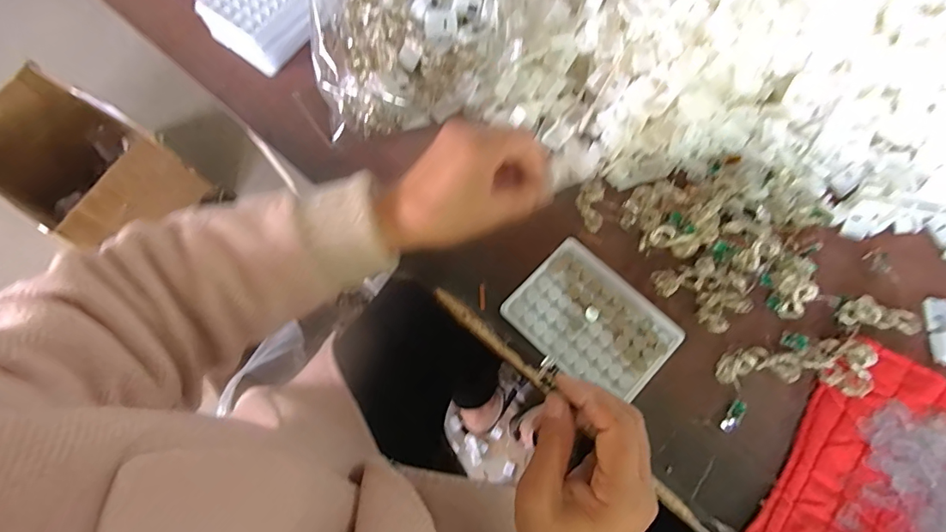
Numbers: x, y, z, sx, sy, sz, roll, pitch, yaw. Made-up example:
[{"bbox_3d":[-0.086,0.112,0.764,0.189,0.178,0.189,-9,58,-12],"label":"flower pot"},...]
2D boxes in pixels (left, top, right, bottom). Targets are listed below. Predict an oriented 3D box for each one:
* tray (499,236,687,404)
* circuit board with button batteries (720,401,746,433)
[{"bbox_3d":[0.103,0.049,0.417,0.130,0.015,0.097,43,79,13],"label":"tray"},{"bbox_3d":[0.212,0.123,0.390,0.011,0.010,0.028,31,77,11],"label":"circuit board with button batteries"}]

